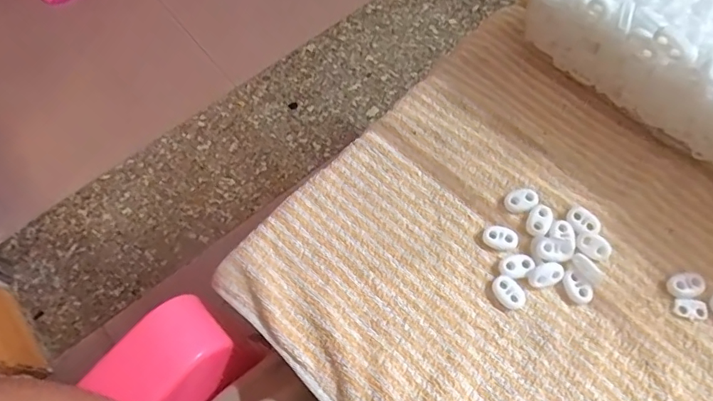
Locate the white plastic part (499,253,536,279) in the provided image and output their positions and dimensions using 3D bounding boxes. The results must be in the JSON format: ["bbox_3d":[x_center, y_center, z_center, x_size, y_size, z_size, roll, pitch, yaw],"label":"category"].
[{"bbox_3d":[0.103,0.042,0.328,0.022,0.004,0.015,-10,66,-3],"label":"white plastic part"}]

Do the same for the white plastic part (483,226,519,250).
[{"bbox_3d":[0.095,0.025,0.337,0.022,0.004,0.015,17,68,9],"label":"white plastic part"}]

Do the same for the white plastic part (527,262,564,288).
[{"bbox_3d":[0.119,0.047,0.322,0.022,0.006,0.014,-21,67,-8],"label":"white plastic part"}]

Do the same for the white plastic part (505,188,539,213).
[{"bbox_3d":[0.111,0.000,0.347,0.022,0.004,0.016,-16,67,-5],"label":"white plastic part"}]

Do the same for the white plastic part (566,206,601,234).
[{"bbox_3d":[0.149,0.014,0.337,0.016,0.004,0.021,-34,69,-13],"label":"white plastic part"}]

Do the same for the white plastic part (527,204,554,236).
[{"bbox_3d":[0.122,0.013,0.340,0.015,0.004,0.022,30,70,14],"label":"white plastic part"}]

